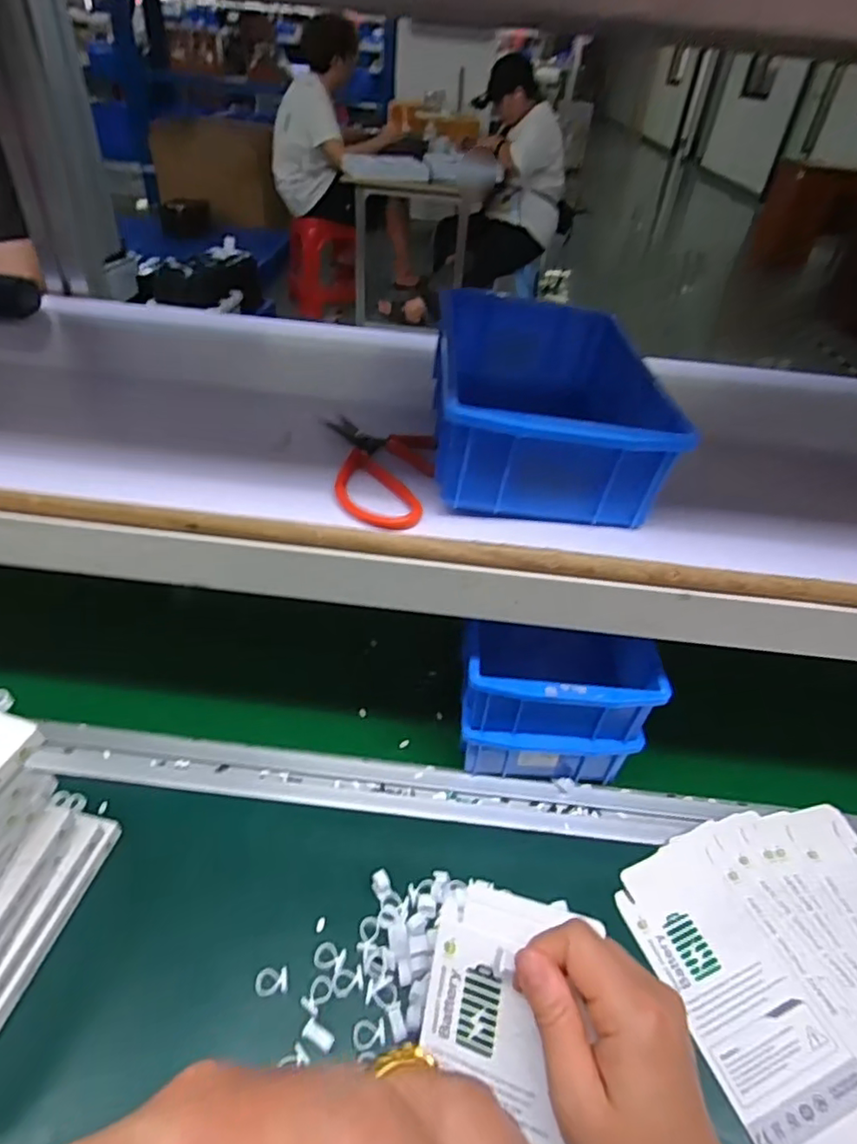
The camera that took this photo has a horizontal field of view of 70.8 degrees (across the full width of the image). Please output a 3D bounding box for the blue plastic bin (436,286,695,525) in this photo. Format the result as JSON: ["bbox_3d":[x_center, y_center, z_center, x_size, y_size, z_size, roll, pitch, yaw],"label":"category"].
[{"bbox_3d":[0.074,-0.116,0.395,0.123,0.063,0.202,3,41,-2],"label":"blue plastic bin"}]

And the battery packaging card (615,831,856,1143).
[{"bbox_3d":[0.194,0.260,0.377,0.079,0.006,0.175,-20,47,-11],"label":"battery packaging card"}]

